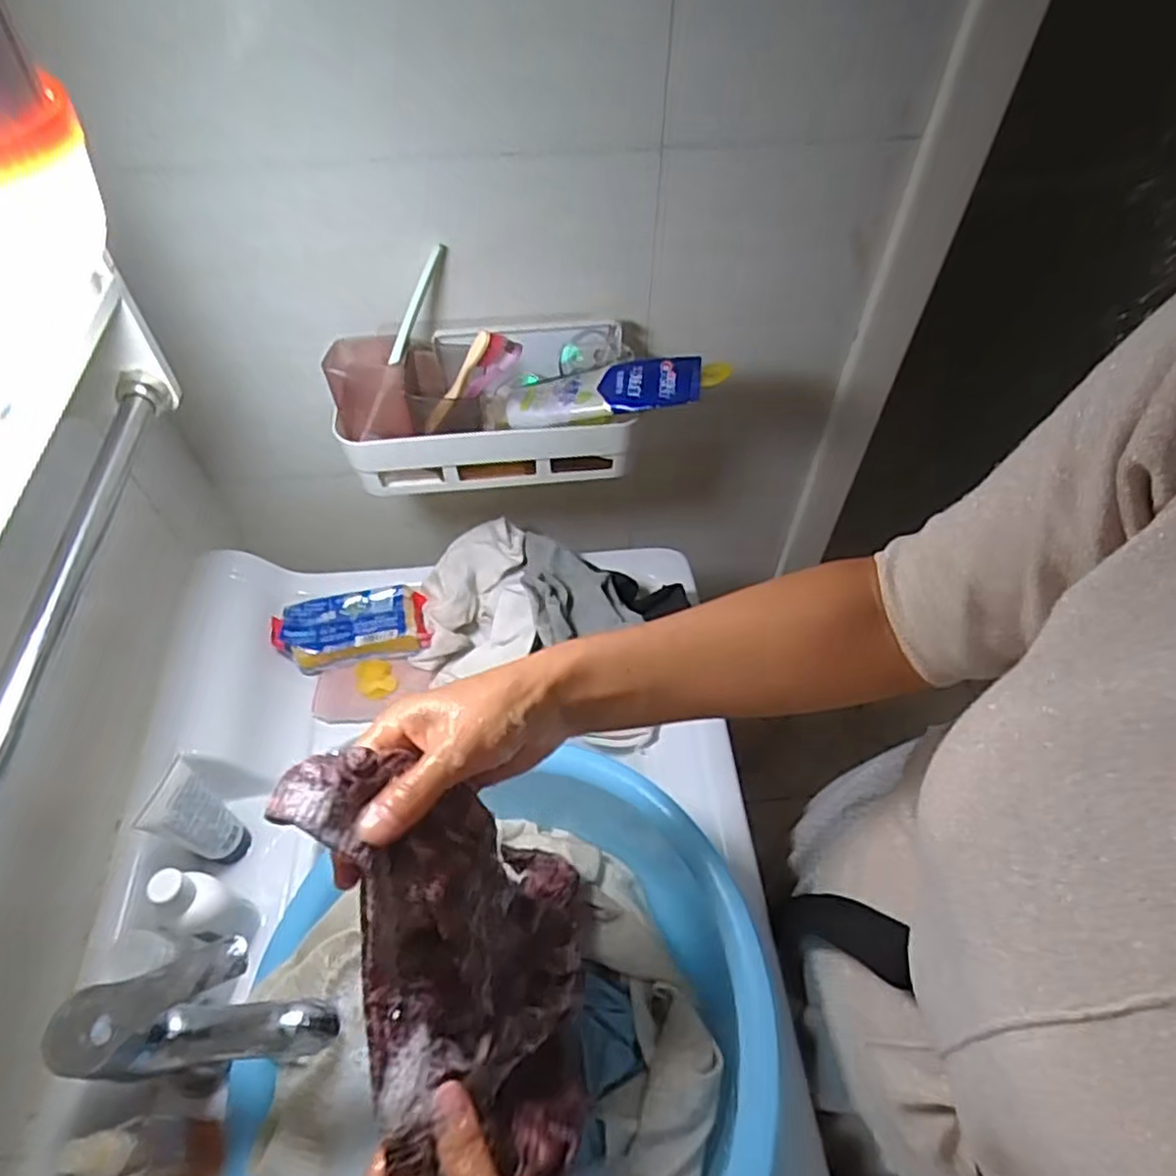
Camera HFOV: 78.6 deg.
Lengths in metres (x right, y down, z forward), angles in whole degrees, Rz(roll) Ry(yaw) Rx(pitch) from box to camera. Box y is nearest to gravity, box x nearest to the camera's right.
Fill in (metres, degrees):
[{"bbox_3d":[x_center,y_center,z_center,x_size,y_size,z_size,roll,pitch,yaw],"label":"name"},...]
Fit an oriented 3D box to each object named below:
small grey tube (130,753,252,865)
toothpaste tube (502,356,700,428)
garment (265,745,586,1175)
[{"bbox_3d":[-0.294,0.182,0.552,0.024,0.130,0.048,17,55,13],"label":"small grey tube"},{"bbox_3d":[0.009,-0.164,0.594,0.162,0.021,0.049,-5,51,16],"label":"toothpaste tube"},{"bbox_3d":[-0.052,0.206,0.394,0.127,0.245,0.186,-21,55,-15],"label":"garment"}]

